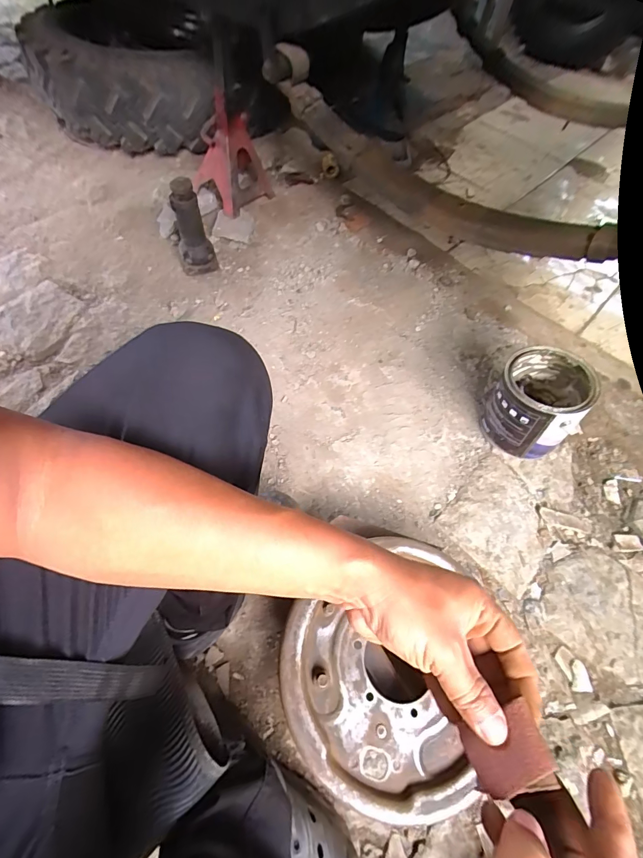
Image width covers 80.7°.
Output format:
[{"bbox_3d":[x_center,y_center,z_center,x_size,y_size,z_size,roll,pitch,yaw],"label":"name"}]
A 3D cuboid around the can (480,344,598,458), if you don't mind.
[{"bbox_3d":[0.386,-0.045,0.698,0.142,0.175,0.136,2,61,-4],"label":"can"}]

